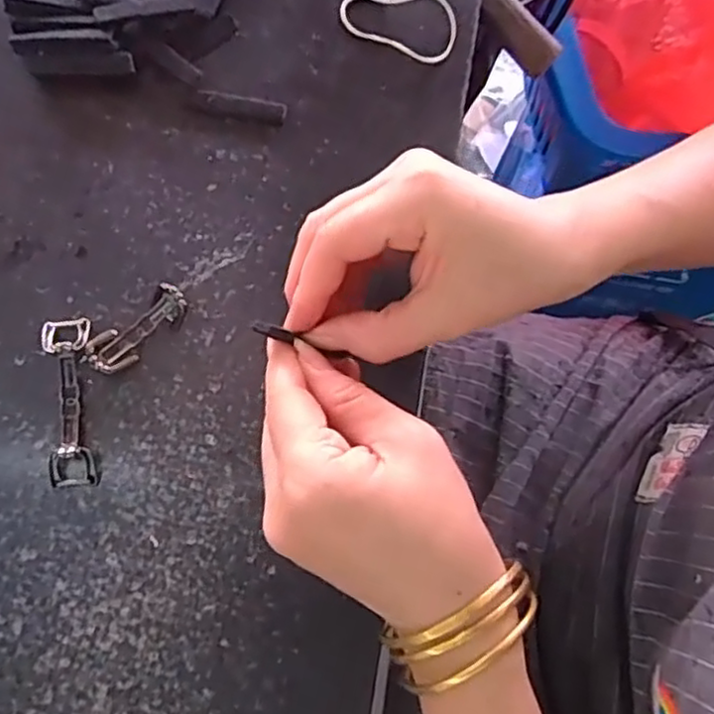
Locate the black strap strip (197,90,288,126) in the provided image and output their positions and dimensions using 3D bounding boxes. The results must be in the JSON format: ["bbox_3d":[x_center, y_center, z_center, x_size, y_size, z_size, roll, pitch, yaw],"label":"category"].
[{"bbox_3d":[-0.056,-0.123,0.337,0.042,0.004,0.011,11,77,-4],"label":"black strap strip"}]

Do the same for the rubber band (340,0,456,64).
[{"bbox_3d":[0.023,-0.176,0.355,0.060,0.008,0.037,27,84,3],"label":"rubber band"}]

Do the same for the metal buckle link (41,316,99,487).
[{"bbox_3d":[-0.125,0.018,0.298,0.019,0.008,0.074,-5,78,-7],"label":"metal buckle link"}]

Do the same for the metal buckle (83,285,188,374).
[{"bbox_3d":[-0.098,-0.012,0.307,0.050,0.008,0.019,-40,84,-12],"label":"metal buckle"}]

